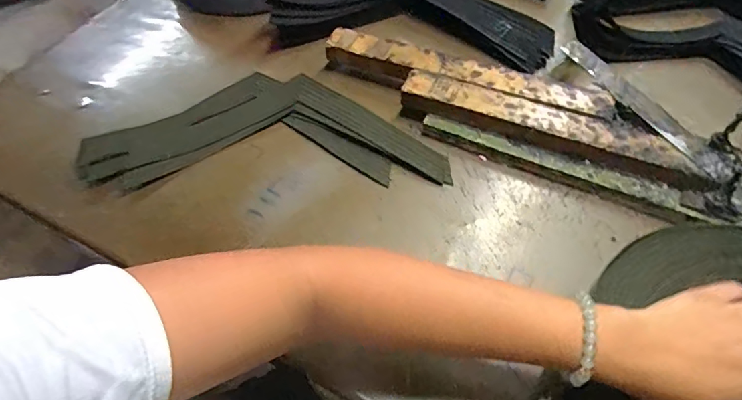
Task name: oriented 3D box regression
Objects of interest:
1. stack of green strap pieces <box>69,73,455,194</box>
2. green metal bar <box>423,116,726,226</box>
[{"bbox_3d":[-0.119,-0.080,0.534,0.387,0.022,0.146,-2,54,2],"label":"stack of green strap pieces"},{"bbox_3d":[0.185,-0.035,0.482,0.279,0.024,0.020,22,58,18],"label":"green metal bar"}]

